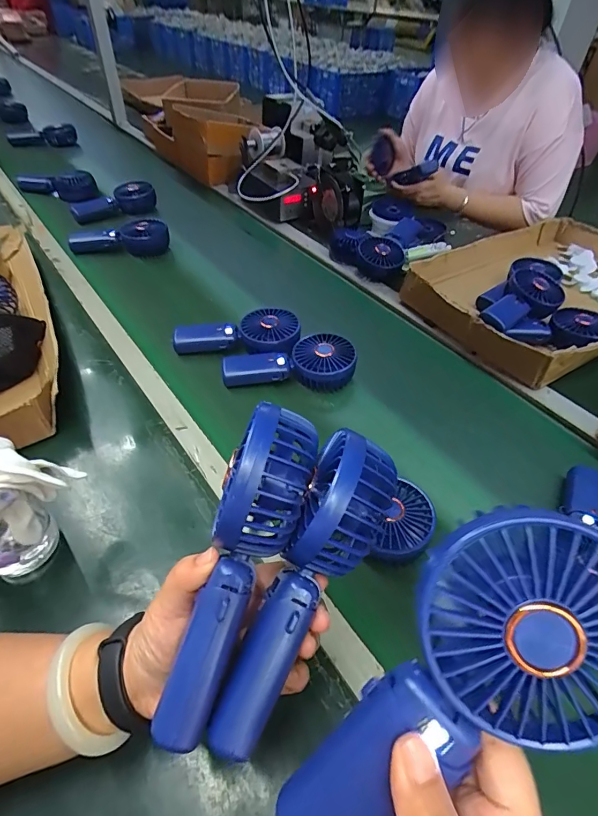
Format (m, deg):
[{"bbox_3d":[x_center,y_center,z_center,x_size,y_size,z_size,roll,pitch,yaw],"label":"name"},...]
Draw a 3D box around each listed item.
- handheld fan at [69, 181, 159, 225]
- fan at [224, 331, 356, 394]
[{"bbox_3d":[-0.405,-0.451,0.949,0.178,0.059,0.069,-20,49,-7],"label":"handheld fan"},{"bbox_3d":[-0.015,-0.064,0.608,0.181,0.049,0.077,2,45,-4],"label":"fan"}]

